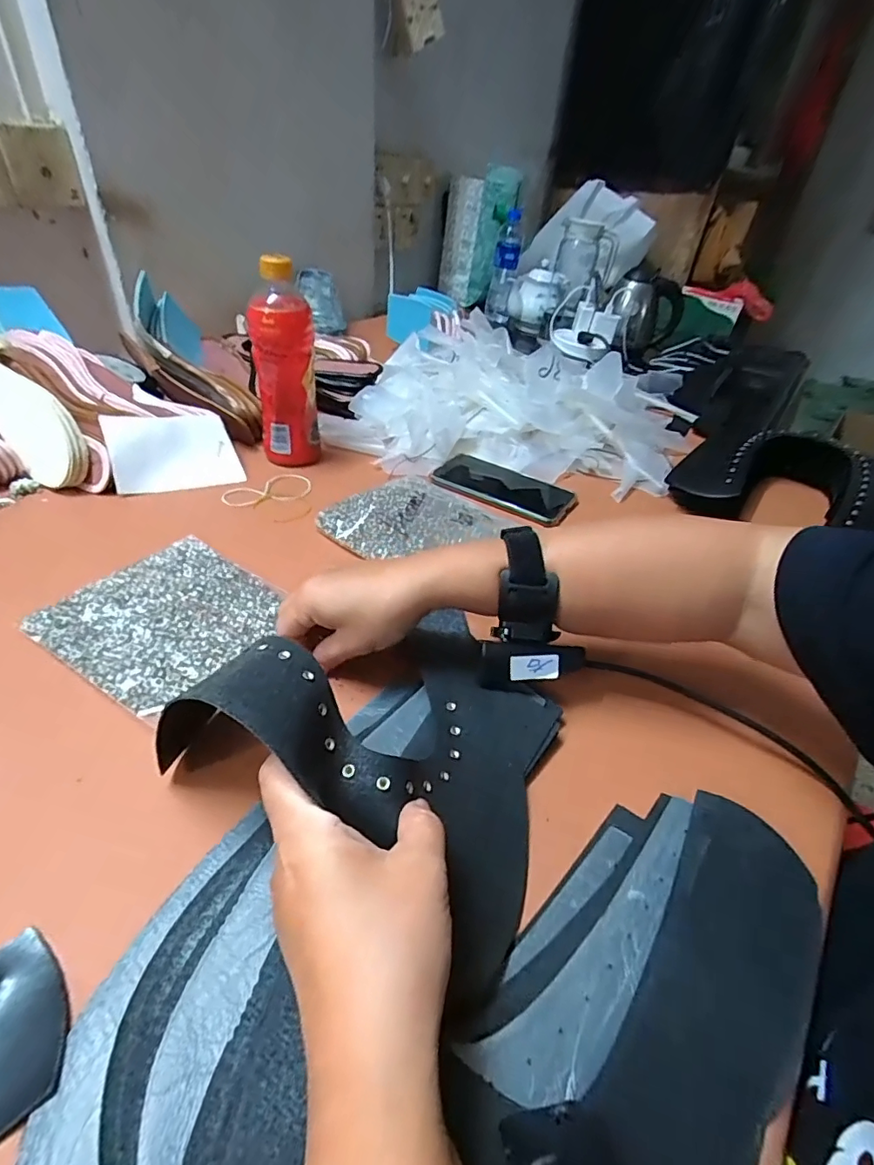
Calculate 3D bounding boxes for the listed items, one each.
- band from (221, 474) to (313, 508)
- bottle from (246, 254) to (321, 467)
[{"bbox_3d":[-0.183,-0.099,0.579,0.098,0.004,0.052,-25,54,-34],"label":"band"},{"bbox_3d":[-0.166,-0.233,0.578,0.065,0.204,0.052,-6,41,-14],"label":"bottle"}]

